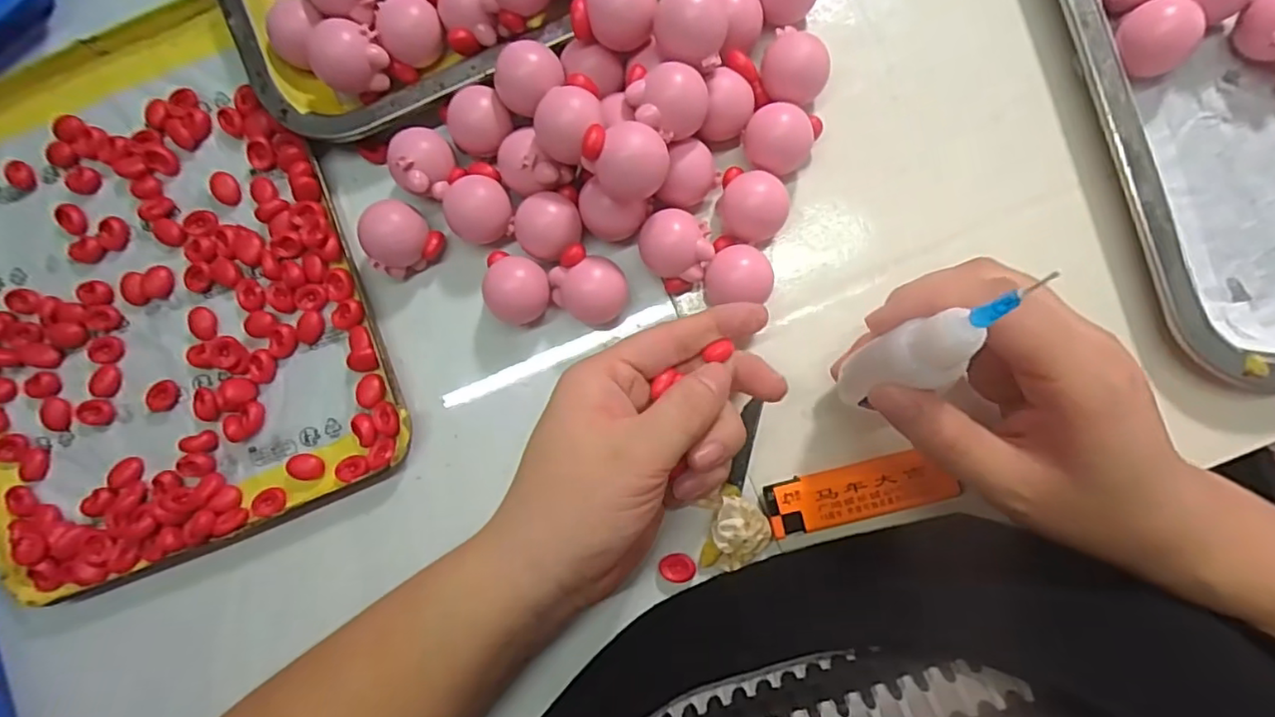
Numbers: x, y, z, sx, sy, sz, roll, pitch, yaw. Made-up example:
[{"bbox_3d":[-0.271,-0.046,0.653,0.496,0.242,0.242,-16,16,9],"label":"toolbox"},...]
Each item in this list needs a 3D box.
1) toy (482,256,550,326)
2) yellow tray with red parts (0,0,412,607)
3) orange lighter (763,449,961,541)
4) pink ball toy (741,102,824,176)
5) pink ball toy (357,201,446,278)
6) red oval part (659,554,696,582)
[{"bbox_3d":[-0.053,-0.030,0.266,0.027,0.022,0.028,0,94,3],"label":"toy"},{"bbox_3d":[-0.236,-0.033,0.280,0.198,0.014,0.249,-22,93,4],"label":"yellow tray with red parts"},{"bbox_3d":[0.094,0.057,0.259,0.077,0.013,0.023,-14,87,3],"label":"orange lighter"},{"bbox_3d":[0.062,-0.096,0.264,0.029,0.024,0.031,0,94,3],"label":"pink ball toy"},{"bbox_3d":[-0.108,-0.054,0.269,0.029,0.023,0.029,0,94,3],"label":"pink ball toy"},{"bbox_3d":[0.018,0.092,0.262,0.015,0.006,0.012,2,94,2],"label":"red oval part"}]

